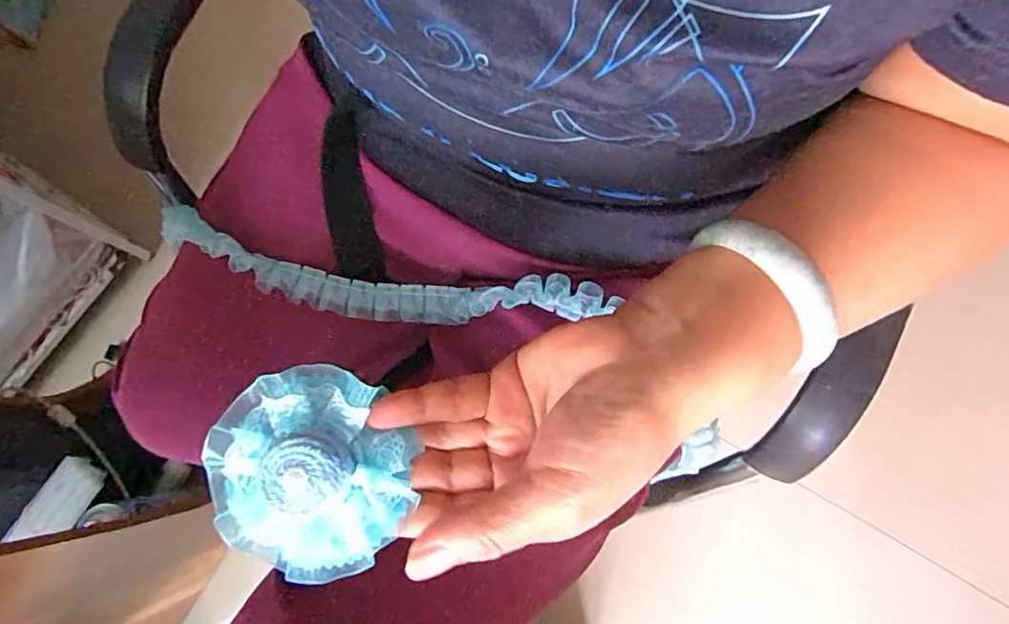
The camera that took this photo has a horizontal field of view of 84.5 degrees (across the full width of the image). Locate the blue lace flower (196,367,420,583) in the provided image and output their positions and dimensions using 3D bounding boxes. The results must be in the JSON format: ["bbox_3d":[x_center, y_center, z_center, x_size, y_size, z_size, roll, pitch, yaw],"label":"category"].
[{"bbox_3d":[-0.075,0.060,0.211,0.077,0.022,0.075,0,77,2],"label":"blue lace flower"}]

